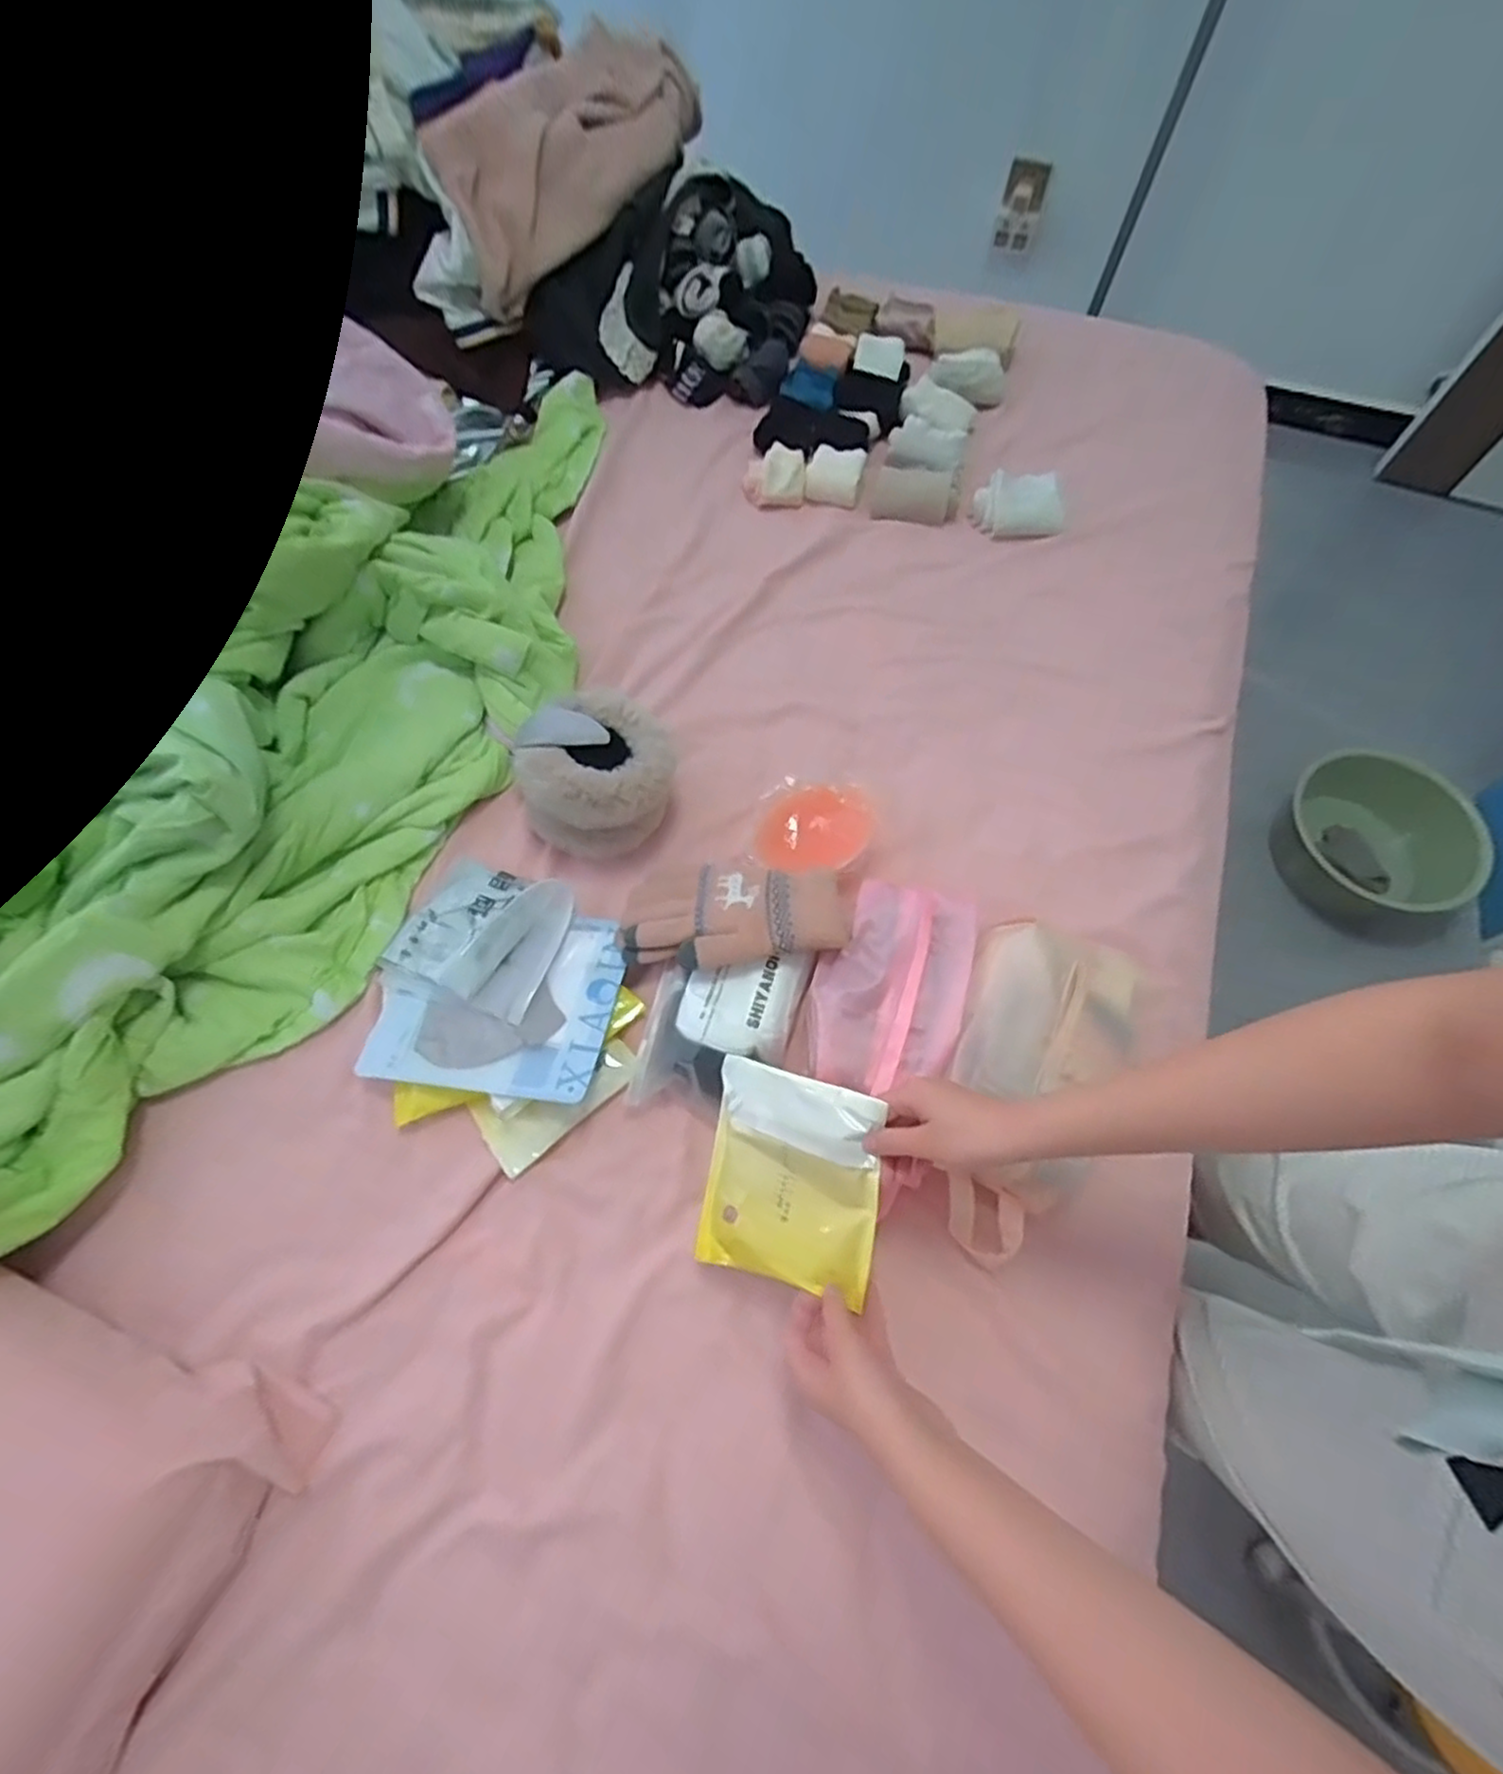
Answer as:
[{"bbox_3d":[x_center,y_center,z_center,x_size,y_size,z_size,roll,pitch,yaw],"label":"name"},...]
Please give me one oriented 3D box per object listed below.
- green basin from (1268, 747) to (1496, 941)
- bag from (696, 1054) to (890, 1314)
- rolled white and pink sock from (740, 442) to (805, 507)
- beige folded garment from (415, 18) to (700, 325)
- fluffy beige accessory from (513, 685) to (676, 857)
[{"bbox_3d":[1.080,-0.077,1.272,0.300,0.099,0.307,0,66,-1],"label":"green basin"},{"bbox_3d":[0.027,0.207,0.535,0.131,0.016,0.140,2,77,28],"label":"bag"},{"bbox_3d":[0.030,-0.514,0.914,0.079,0.036,0.067,7,66,2],"label":"rolled white and pink sock"},{"bbox_3d":[-0.212,-0.928,0.947,0.109,0.179,0.445,34,70,13],"label":"beige folded garment"},{"bbox_3d":[-0.145,-0.105,0.691,0.133,0.104,0.117,-17,67,-8],"label":"fluffy beige accessory"}]

